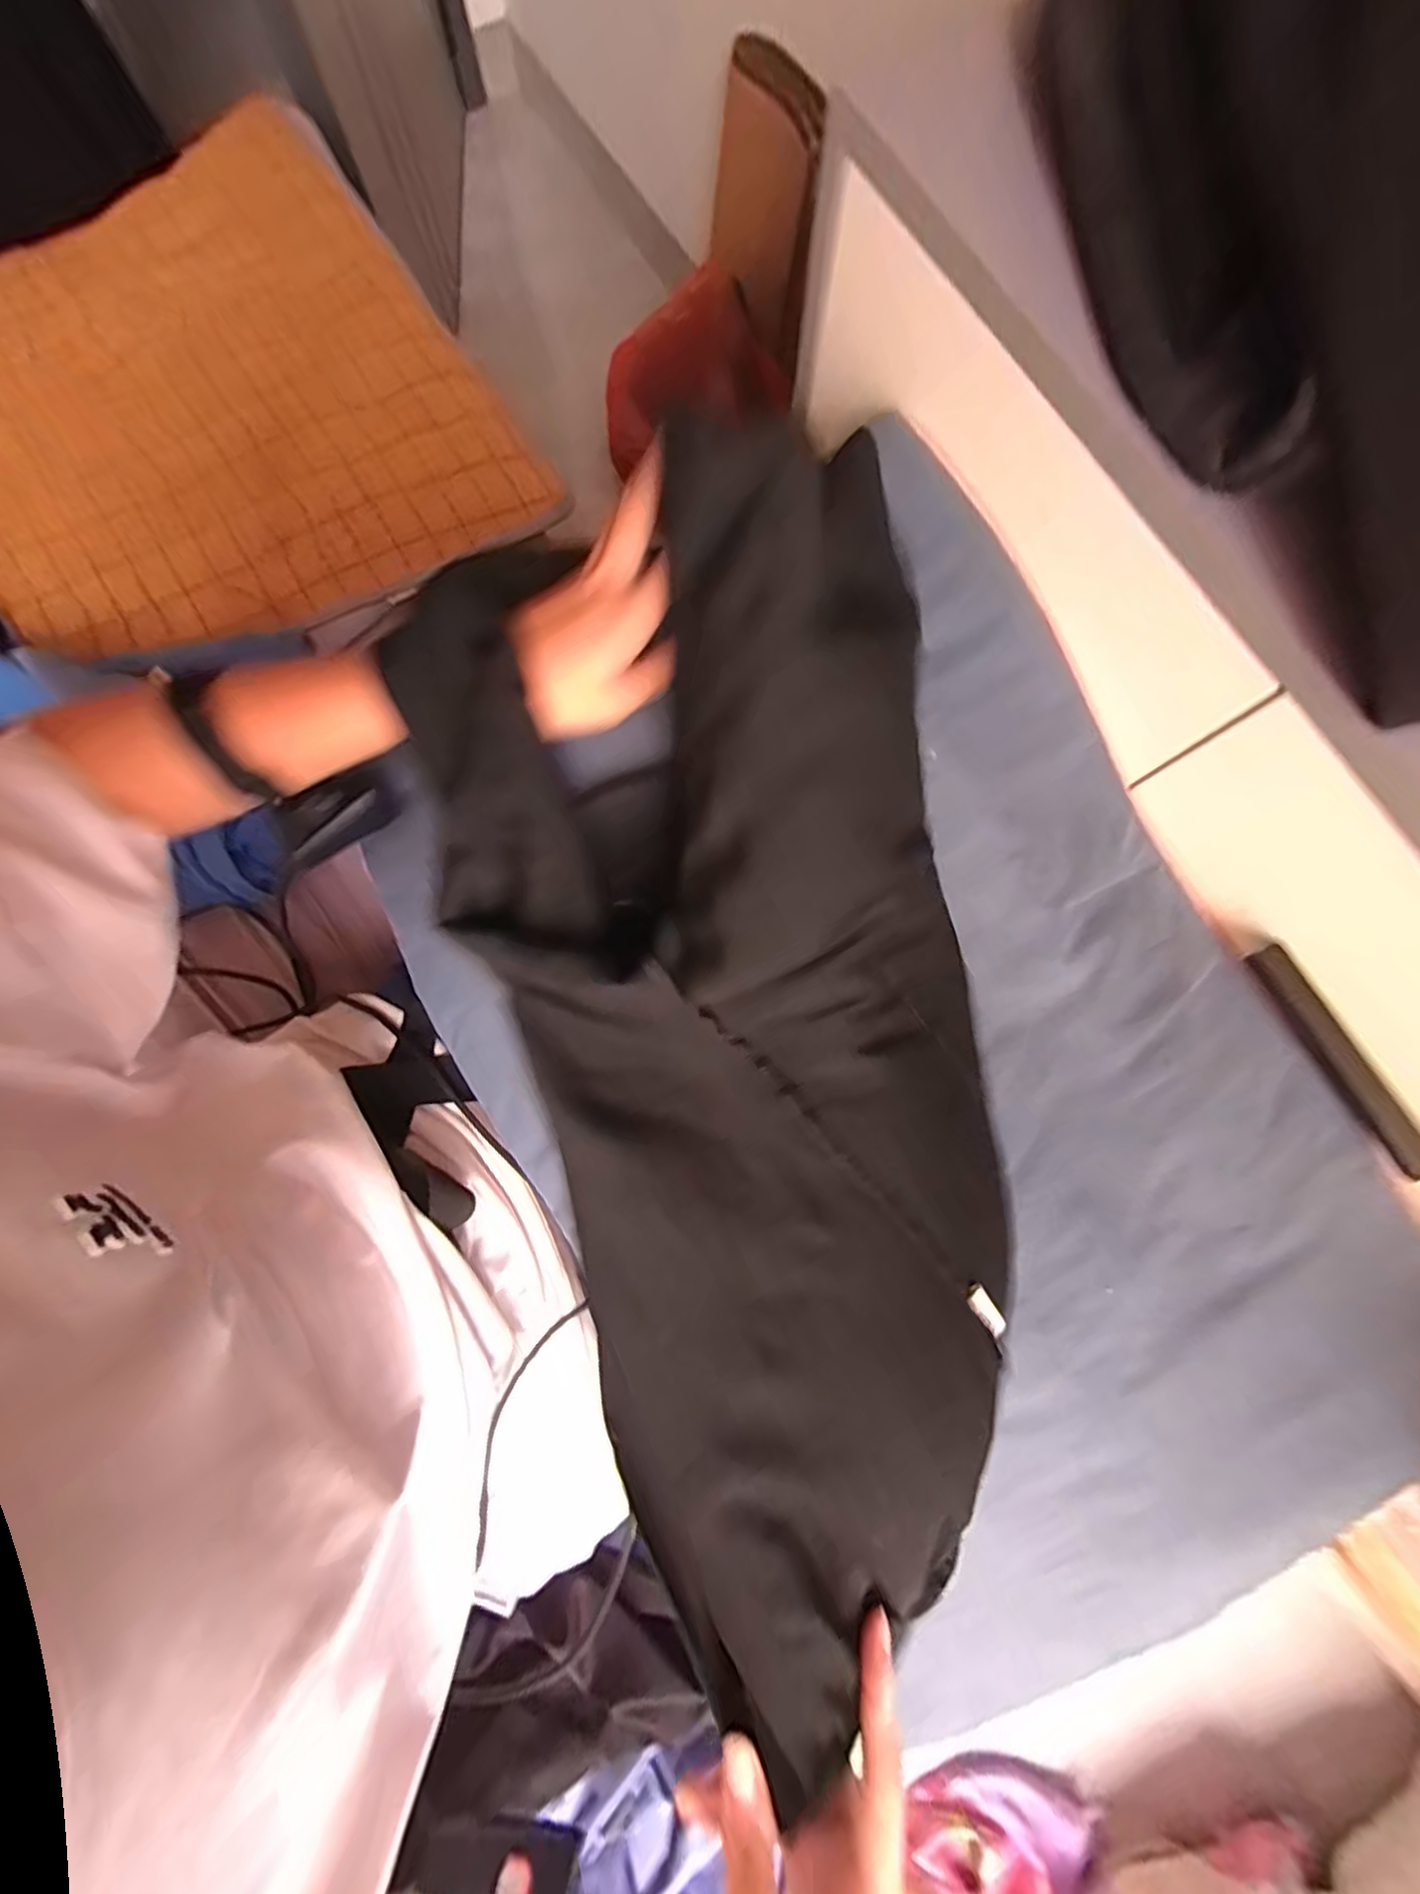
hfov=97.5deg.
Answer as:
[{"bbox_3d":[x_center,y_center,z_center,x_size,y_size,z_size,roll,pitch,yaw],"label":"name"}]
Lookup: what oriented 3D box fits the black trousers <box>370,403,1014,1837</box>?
[{"bbox_3d":[0.007,0.045,0.284,0.244,0.068,0.530,-9,89,-2],"label":"black trousers"}]

